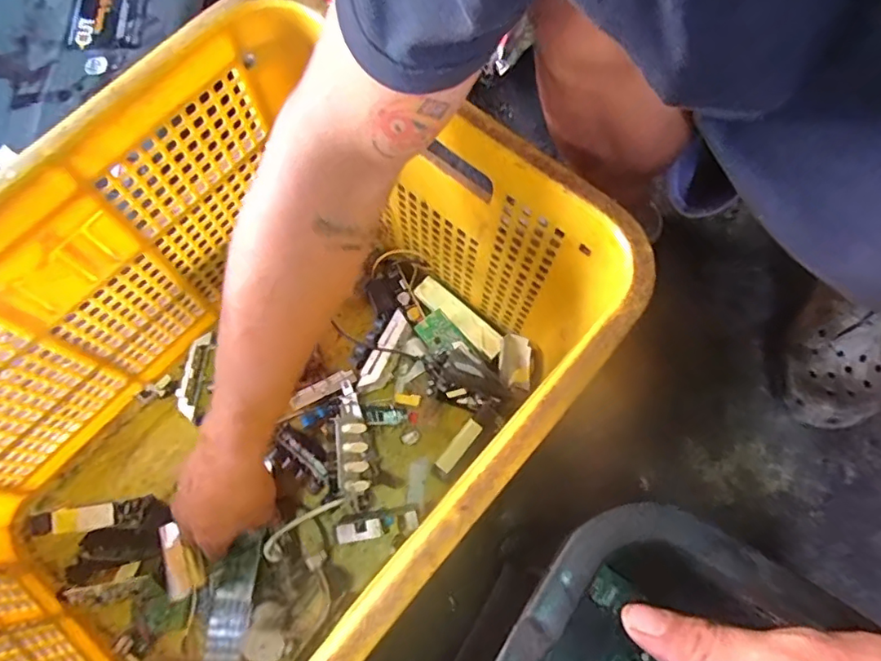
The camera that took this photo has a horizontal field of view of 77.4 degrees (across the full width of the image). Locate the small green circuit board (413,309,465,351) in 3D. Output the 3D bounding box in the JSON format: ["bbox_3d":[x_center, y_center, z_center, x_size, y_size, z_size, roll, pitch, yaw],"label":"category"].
[{"bbox_3d":[-0.002,0.002,0.590,0.037,0.006,0.042,-38,98,0],"label":"small green circuit board"}]

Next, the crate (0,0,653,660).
[{"bbox_3d":[-0.157,0.079,0.440,0.348,0.314,0.497,39,73,12],"label":"crate"}]

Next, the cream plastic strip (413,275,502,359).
[{"bbox_3d":[0.020,-0.016,0.595,0.112,0.008,0.026,40,89,9],"label":"cream plastic strip"}]

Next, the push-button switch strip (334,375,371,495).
[{"bbox_3d":[-0.087,0.102,0.542,0.032,0.033,0.113,-5,69,-4],"label":"push-button switch strip"}]

